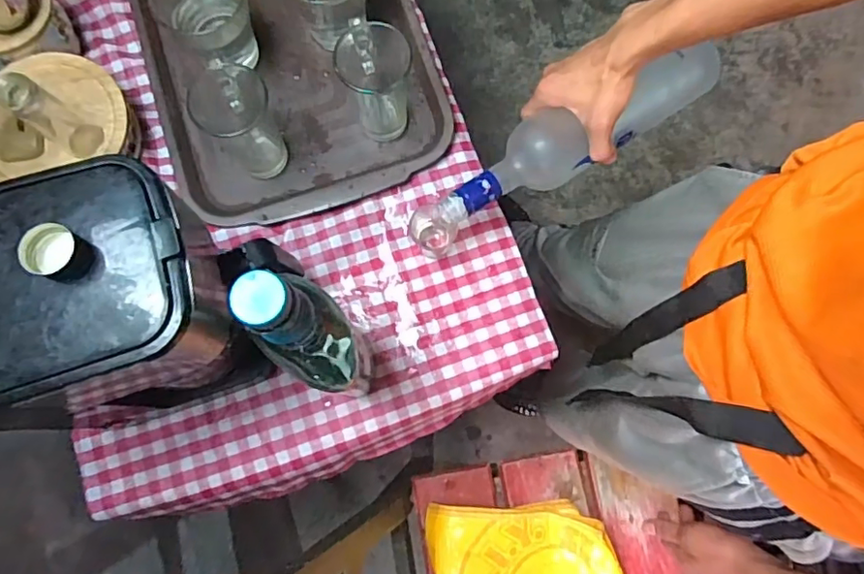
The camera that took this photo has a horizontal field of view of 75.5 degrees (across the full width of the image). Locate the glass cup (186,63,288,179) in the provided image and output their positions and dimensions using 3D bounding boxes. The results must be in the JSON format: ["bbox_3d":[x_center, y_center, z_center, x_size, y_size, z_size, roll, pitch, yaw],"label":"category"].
[{"bbox_3d":[-0.187,-0.167,0.573,0.073,0.087,0.069,36,80,6],"label":"glass cup"}]

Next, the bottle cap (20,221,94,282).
[{"bbox_3d":[-0.216,-0.020,0.322,0.028,0.021,0.030,0,77,1],"label":"bottle cap"}]

